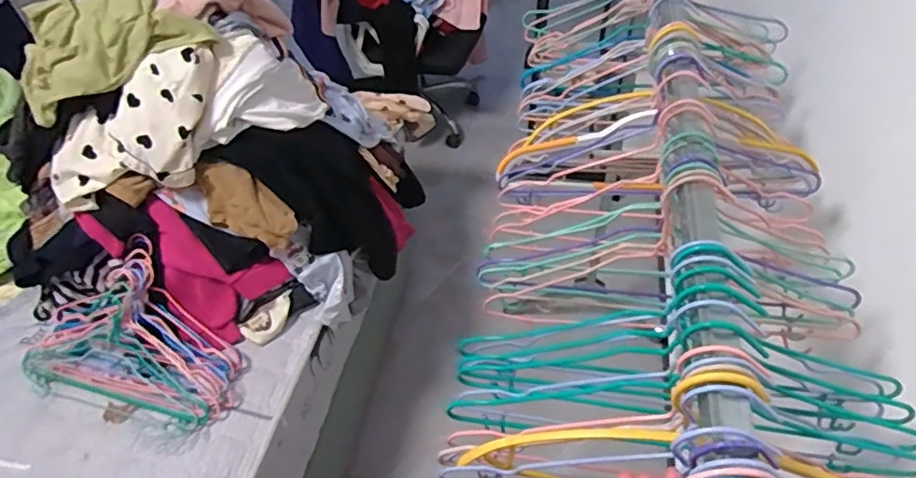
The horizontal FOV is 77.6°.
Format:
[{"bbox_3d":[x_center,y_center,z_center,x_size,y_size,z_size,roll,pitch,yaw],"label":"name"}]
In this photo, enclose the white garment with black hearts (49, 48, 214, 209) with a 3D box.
[{"bbox_3d":[-0.590,-0.181,1.060,0.397,0.166,0.145,-32,45,14],"label":"white garment with black hearts"}]

